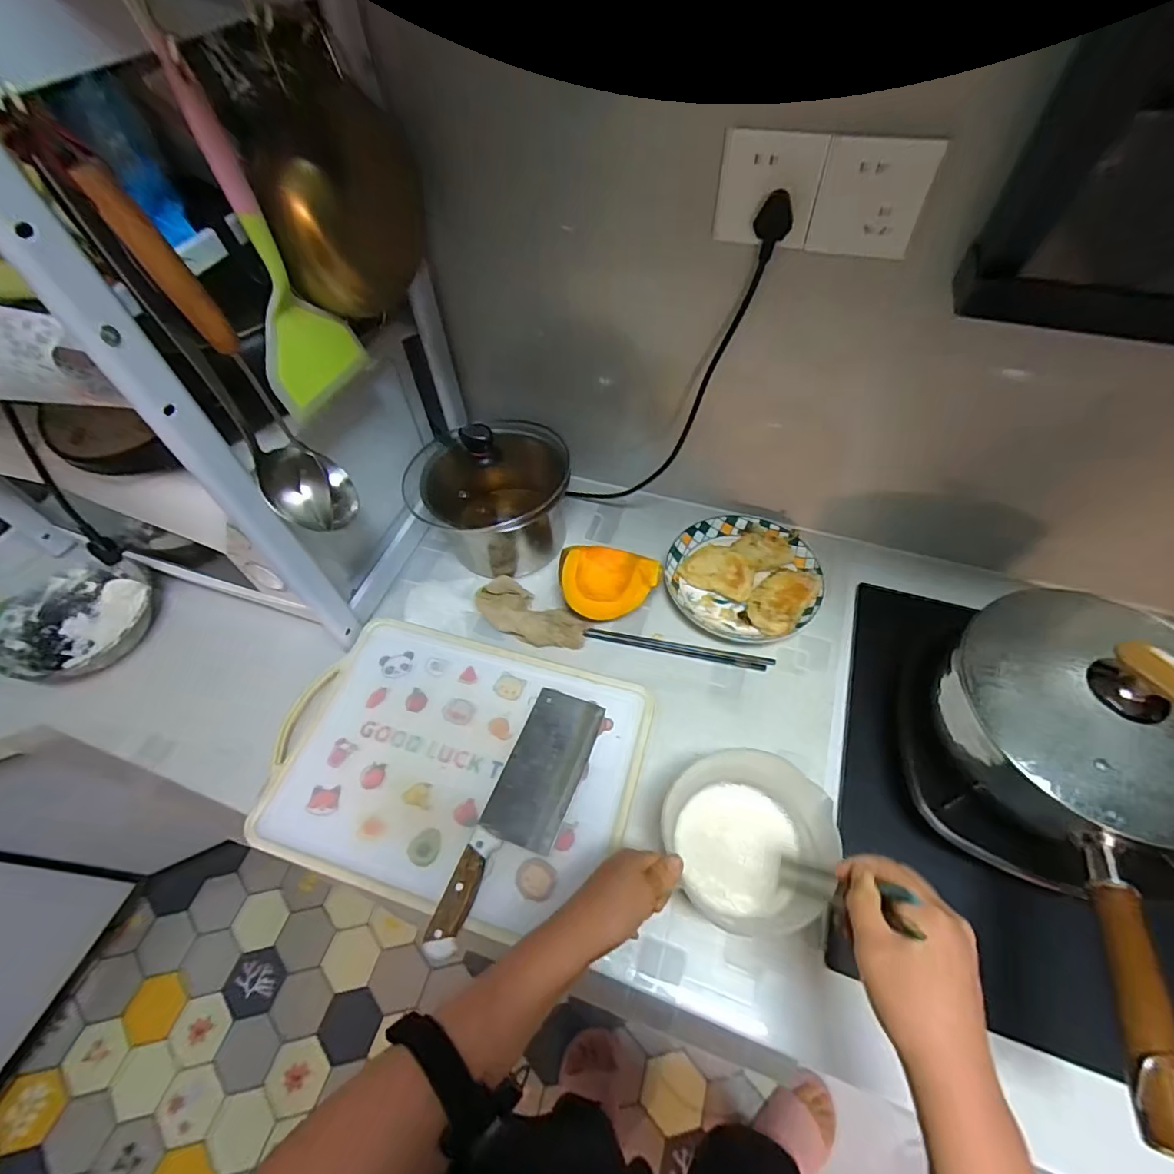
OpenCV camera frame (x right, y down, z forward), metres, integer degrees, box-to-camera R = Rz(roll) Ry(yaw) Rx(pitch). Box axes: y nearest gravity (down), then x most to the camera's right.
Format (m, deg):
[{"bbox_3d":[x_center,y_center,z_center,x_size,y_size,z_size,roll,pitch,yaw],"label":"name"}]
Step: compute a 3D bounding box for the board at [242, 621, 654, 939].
[{"bbox_3d":[-0.144,0.192,0.604,0.387,0.019,0.278,13,57,11],"label":"board"}]

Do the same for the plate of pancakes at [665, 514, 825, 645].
[{"bbox_3d":[0.206,-0.019,0.715,0.190,0.046,0.187,-1,56,2],"label":"plate of pancakes"}]

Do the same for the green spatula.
[{"bbox_3d":[-0.262,-0.268,0.443,0.017,0.240,0.112,12,57,11],"label":"green spatula"}]

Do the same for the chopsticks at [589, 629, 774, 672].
[{"bbox_3d":[0.115,0.078,0.685,0.231,0.012,0.020,10,57,9],"label":"chopsticks"}]

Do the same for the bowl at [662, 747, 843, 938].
[{"bbox_3d":[0.146,0.237,0.511,0.139,0.083,0.139,-1,56,2],"label":"bowl"}]

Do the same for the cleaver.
[{"bbox_3d":[-0.066,0.232,0.556,0.082,0.021,0.271,17,58,14],"label":"cleaver"}]

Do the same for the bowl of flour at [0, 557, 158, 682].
[{"bbox_3d":[-0.643,0.049,0.690,0.161,0.074,0.154,-1,56,2],"label":"bowl of flour"}]

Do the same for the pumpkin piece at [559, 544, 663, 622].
[{"bbox_3d":[0.024,-0.014,0.698,0.118,0.097,0.094,-17,56,-9],"label":"pumpkin piece"}]

